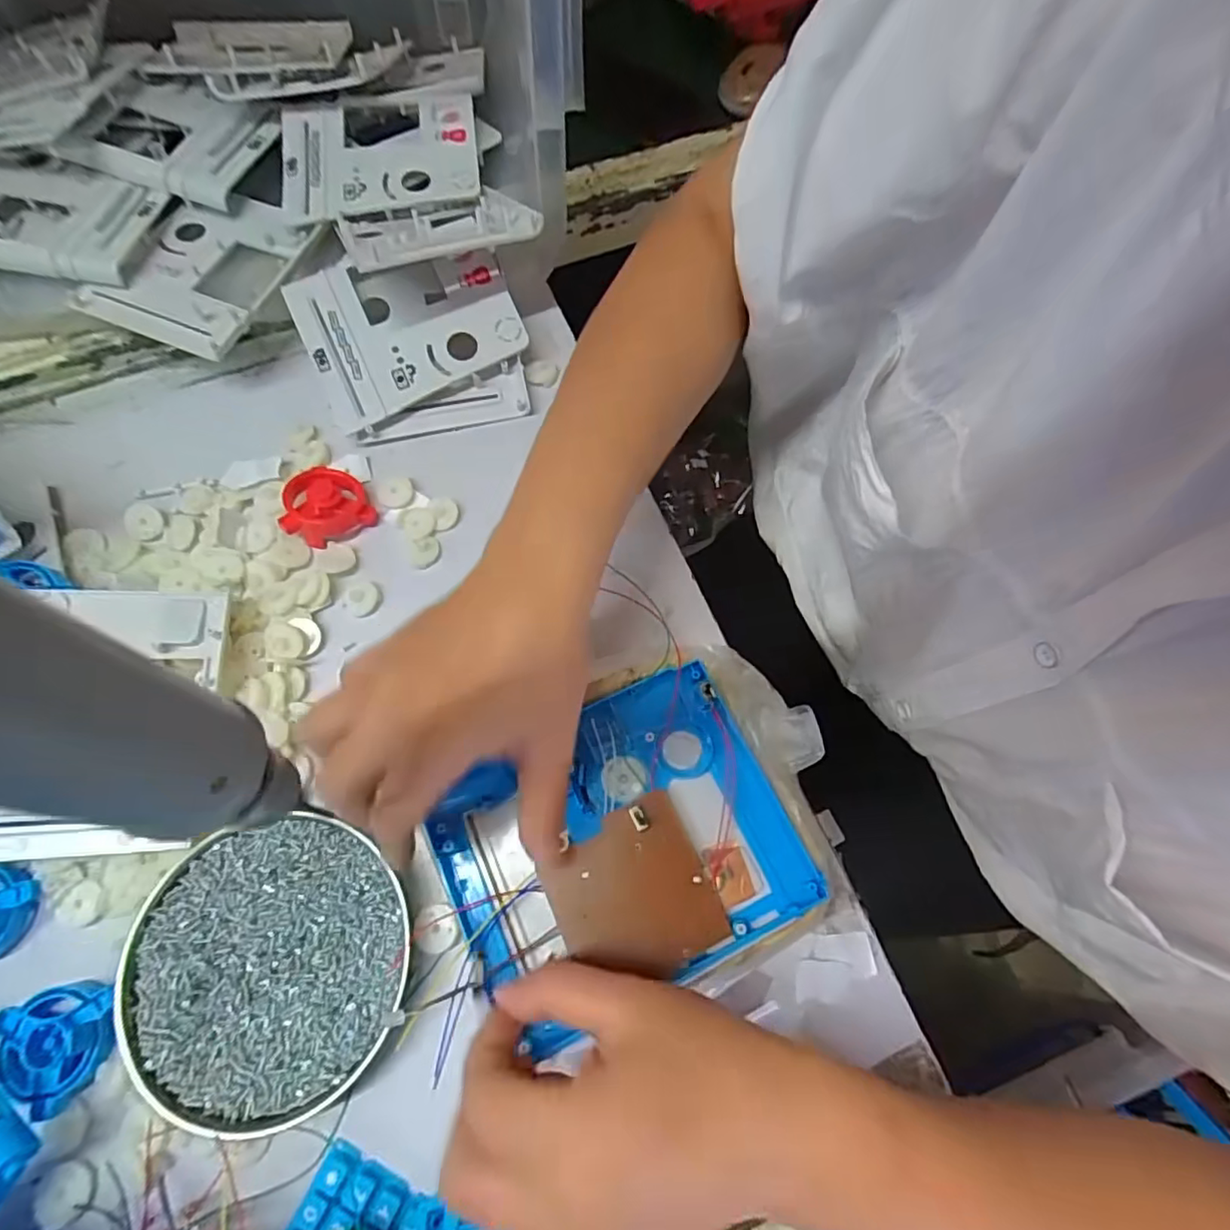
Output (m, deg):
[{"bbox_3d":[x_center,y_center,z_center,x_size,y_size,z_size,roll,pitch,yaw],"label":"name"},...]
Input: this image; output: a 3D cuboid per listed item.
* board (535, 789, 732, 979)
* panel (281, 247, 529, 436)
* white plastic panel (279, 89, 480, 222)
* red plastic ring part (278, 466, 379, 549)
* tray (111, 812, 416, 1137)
[{"bbox_3d":[0.008,0.133,0.292,0.074,0.004,0.072,-24,72,-9],"label":"board"},{"bbox_3d":[-0.140,-0.200,0.416,0.142,0.008,0.106,-23,88,-6],"label":"panel"},{"bbox_3d":[-0.176,-0.346,0.454,0.142,0.018,0.123,-11,71,-5],"label":"white plastic panel"},{"bbox_3d":[-0.188,-0.074,0.391,0.052,0.019,0.049,-22,72,-9],"label":"red plastic ring part"},{"bbox_3d":[-0.172,0.175,0.304,0.133,0.023,0.128,0,70,-1],"label":"tray"}]

